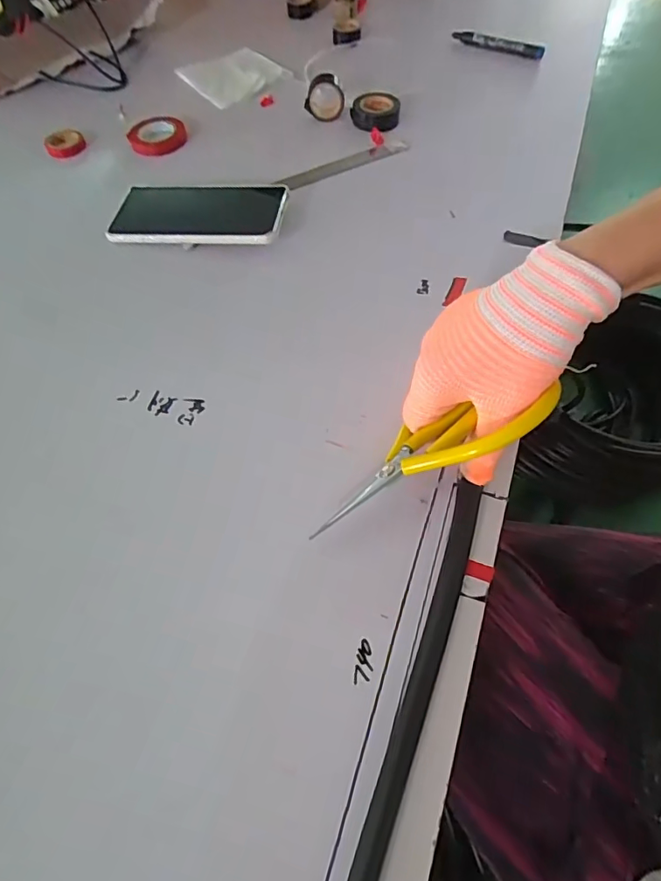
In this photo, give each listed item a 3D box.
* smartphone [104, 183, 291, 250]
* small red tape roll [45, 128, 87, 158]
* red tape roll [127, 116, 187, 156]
[{"bbox_3d":[-0.123,-0.214,0.468,0.158,0.012,0.085,2,56,9],"label":"smartphone"},{"bbox_3d":[-0.294,-0.328,0.555,0.041,0.013,0.038,-1,59,1],"label":"small red tape roll"},{"bbox_3d":[-0.190,-0.336,0.554,0.061,0.015,0.068,-23,61,-12],"label":"red tape roll"}]

